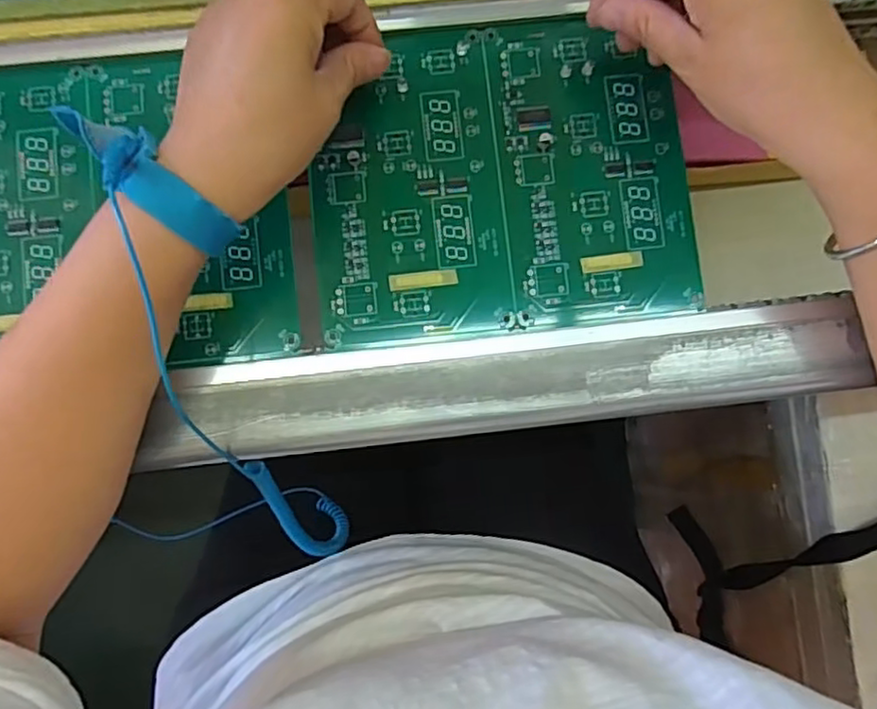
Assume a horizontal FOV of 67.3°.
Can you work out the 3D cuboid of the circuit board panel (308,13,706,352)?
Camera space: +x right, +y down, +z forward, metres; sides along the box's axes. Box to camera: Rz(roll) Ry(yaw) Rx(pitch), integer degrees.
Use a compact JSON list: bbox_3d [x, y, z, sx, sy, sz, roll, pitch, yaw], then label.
[{"bbox_3d":[0.034,-0.099,0.362,0.201,0.005,0.174,-6,82,-2],"label":"circuit board panel"}]

